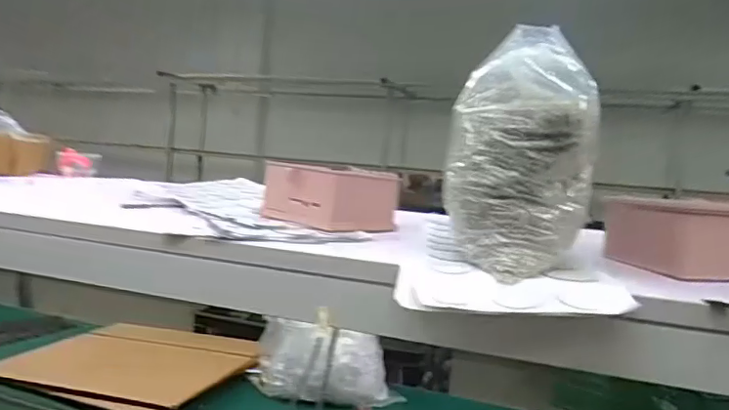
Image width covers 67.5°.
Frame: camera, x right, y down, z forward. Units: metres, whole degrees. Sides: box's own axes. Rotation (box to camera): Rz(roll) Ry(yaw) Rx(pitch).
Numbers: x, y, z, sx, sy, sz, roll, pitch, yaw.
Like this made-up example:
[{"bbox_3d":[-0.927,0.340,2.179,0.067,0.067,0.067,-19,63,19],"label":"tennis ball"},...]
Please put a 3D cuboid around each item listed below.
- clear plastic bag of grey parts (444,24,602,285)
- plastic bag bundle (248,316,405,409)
[{"bbox_3d":[0.117,-0.032,0.413,0.106,0.153,0.089,6,5,21],"label":"clear plastic bag of grey parts"},{"bbox_3d":[-0.082,0.339,1.156,0.318,0.146,0.138,5,5,4],"label":"plastic bag bundle"}]

